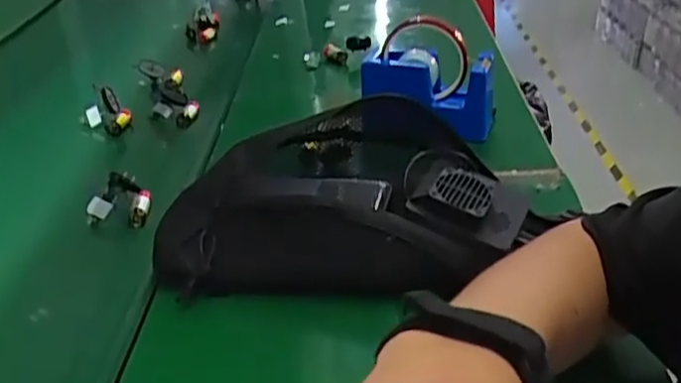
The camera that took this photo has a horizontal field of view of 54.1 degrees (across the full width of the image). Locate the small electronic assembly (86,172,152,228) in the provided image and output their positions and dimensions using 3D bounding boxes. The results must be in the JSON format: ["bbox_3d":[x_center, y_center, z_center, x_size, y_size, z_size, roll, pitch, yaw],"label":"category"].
[{"bbox_3d":[-0.194,0.008,0.582,0.054,0.049,0.016,-12,30,-17],"label":"small electronic assembly"}]

